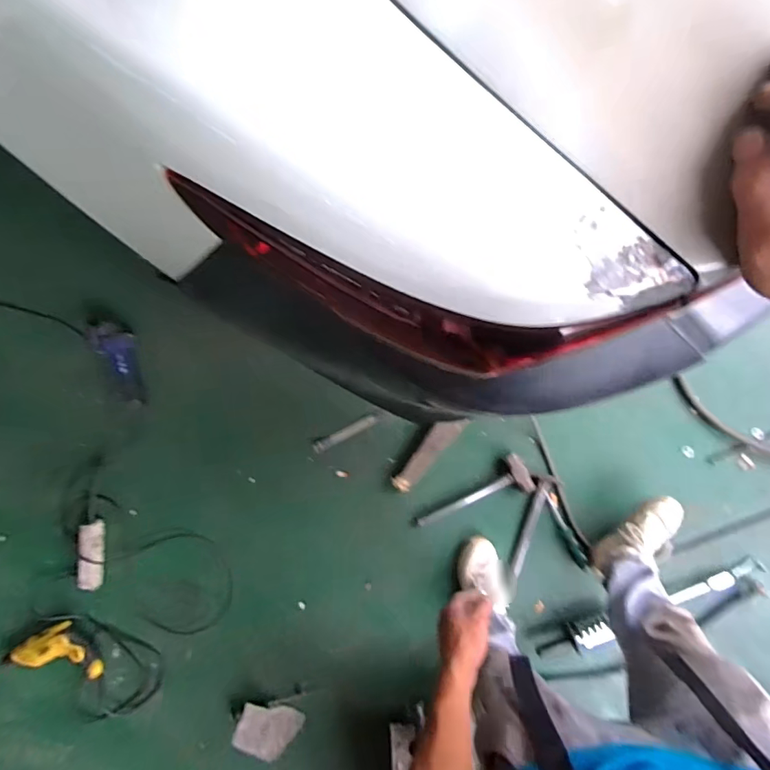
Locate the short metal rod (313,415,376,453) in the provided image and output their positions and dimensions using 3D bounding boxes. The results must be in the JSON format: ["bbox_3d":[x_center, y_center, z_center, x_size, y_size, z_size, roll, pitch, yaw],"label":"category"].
[{"bbox_3d":[-0.110,0.135,1.299,0.187,0.017,0.029,-27,85,2],"label":"short metal rod"}]

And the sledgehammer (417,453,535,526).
[{"bbox_3d":[0.235,0.295,1.281,0.334,0.035,0.106,-23,85,2],"label":"sledgehammer"}]

